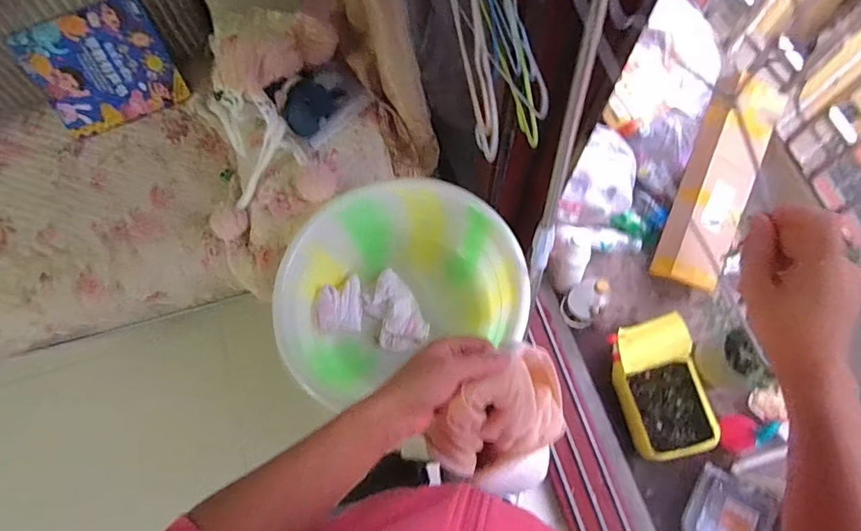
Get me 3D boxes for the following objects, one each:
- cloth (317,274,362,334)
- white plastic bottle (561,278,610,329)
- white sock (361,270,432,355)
[{"bbox_3d":[-0.194,0.080,0.992,0.100,0.025,0.112,4,75,-40],"label":"cloth"},{"bbox_3d":[0.447,0.097,1.322,0.118,0.237,0.106,-42,75,-11],"label":"white plastic bottle"},{"bbox_3d":[-0.079,0.100,0.998,0.102,0.034,0.172,-31,73,-8],"label":"white sock"}]

